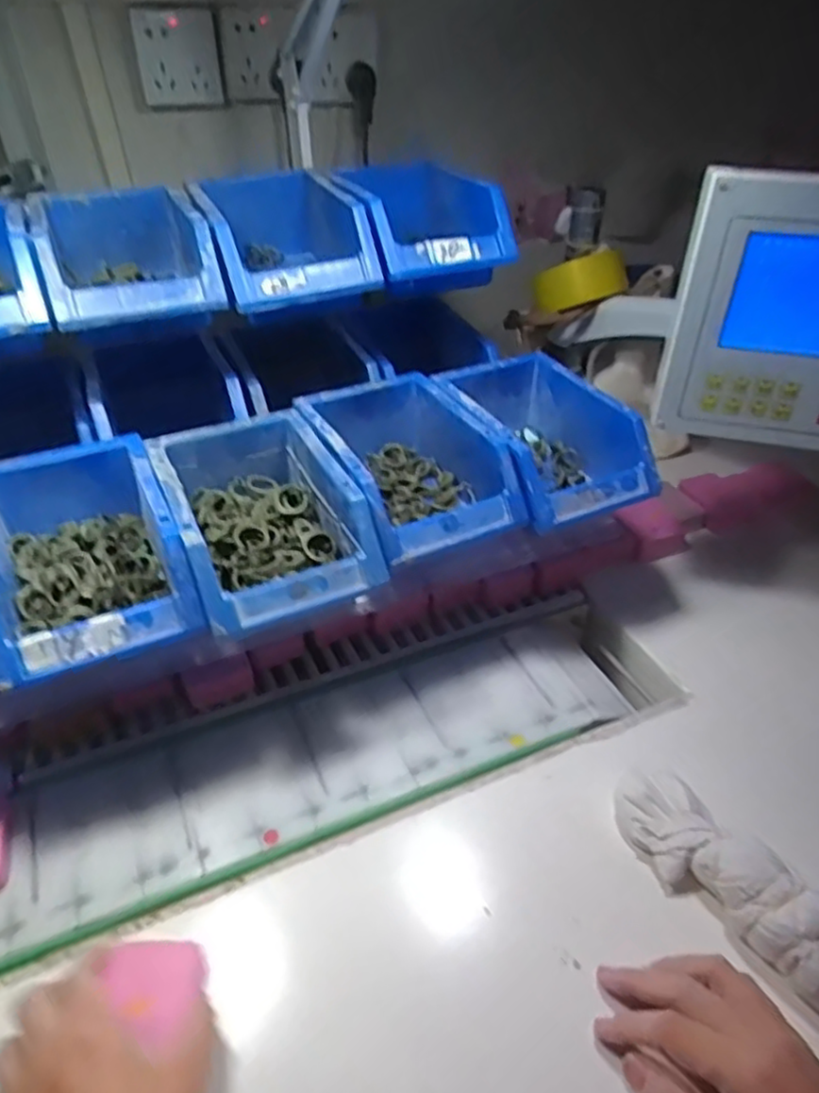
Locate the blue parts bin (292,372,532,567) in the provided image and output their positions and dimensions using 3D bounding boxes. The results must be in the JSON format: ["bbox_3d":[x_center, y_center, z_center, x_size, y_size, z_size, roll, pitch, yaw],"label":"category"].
[{"bbox_3d":[-0.004,-0.065,0.569,0.122,0.064,0.180,-18,41,-22],"label":"blue parts bin"}]

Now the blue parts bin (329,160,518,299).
[{"bbox_3d":[-0.001,-0.303,0.658,0.125,0.069,0.198,-13,40,-17],"label":"blue parts bin"}]

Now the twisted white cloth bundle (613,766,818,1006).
[{"bbox_3d":[0.206,0.206,0.440,0.067,0.052,0.176,-23,46,-26],"label":"twisted white cloth bundle"}]

